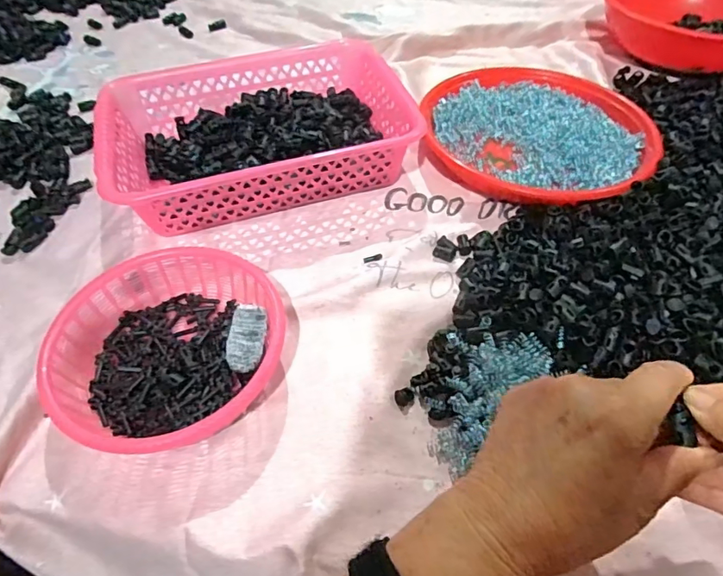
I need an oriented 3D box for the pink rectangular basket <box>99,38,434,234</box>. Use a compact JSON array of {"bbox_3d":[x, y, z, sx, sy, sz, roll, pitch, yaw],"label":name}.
[{"bbox_3d":[-0.110,-0.166,0.534,0.296,0.071,0.199,-15,53,-11],"label":"pink rectangular basket"}]

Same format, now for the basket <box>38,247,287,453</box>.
[{"bbox_3d":[-0.143,0.047,0.381,0.166,0.048,0.163,0,52,0],"label":"basket"}]

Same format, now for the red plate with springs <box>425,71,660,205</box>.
[{"bbox_3d":[0.195,-0.177,0.563,0.242,0.034,0.231,0,52,0],"label":"red plate with springs"}]

